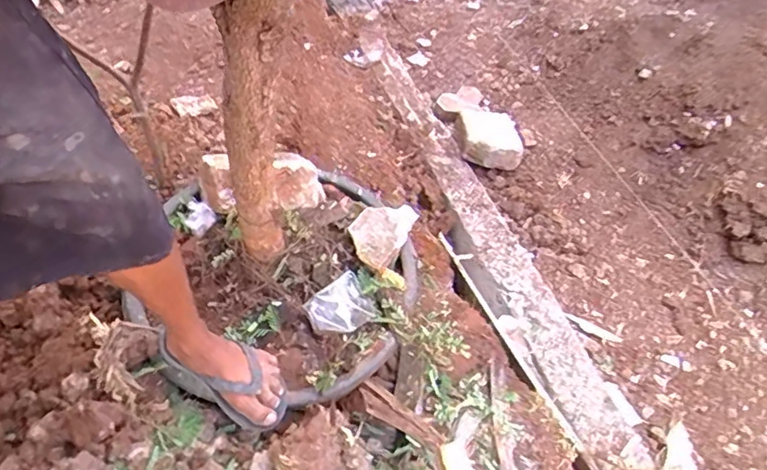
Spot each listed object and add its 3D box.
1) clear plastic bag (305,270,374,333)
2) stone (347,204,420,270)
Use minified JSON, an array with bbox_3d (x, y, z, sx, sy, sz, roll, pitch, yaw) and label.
[{"bbox_3d":[-0.081,0.126,0.991,0.111,0.021,0.101,-25,56,-24],"label":"clear plastic bag"},{"bbox_3d":[-0.002,-0.011,1.084,0.104,0.052,0.146,33,54,22],"label":"stone"}]

